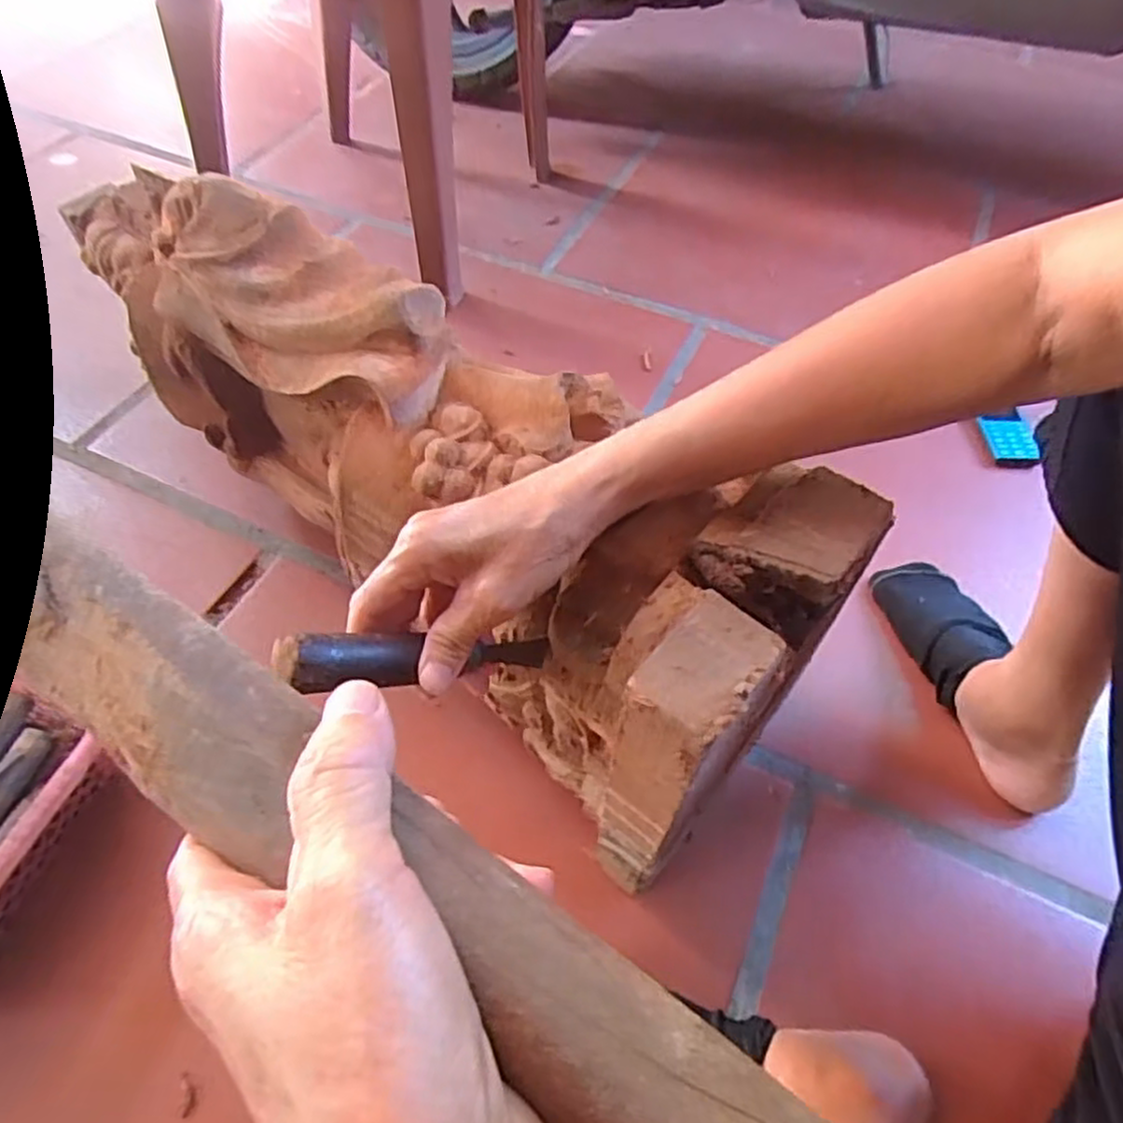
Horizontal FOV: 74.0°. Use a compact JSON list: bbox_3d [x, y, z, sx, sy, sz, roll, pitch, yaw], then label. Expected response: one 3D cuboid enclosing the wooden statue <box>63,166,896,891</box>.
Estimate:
[{"bbox_3d":[-0.085,-0.076,0.508,0.554,0.207,0.169,33,57,29],"label":"wooden statue"}]

